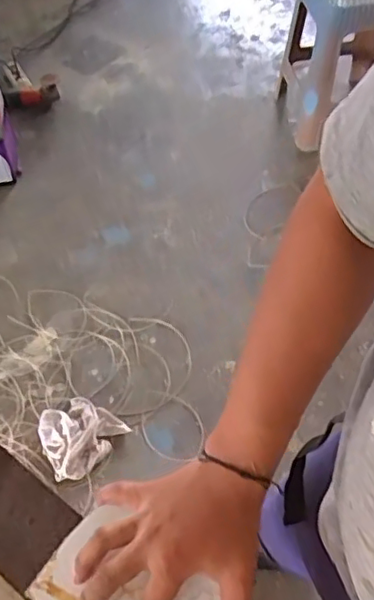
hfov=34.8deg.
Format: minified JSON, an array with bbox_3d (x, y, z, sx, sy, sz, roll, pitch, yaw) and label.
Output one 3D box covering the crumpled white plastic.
[{"bbox_3d":[-0.263,0.315,1.423,0.186,0.046,0.183,-38,60,-24],"label":"crumpled white plastic"}]

